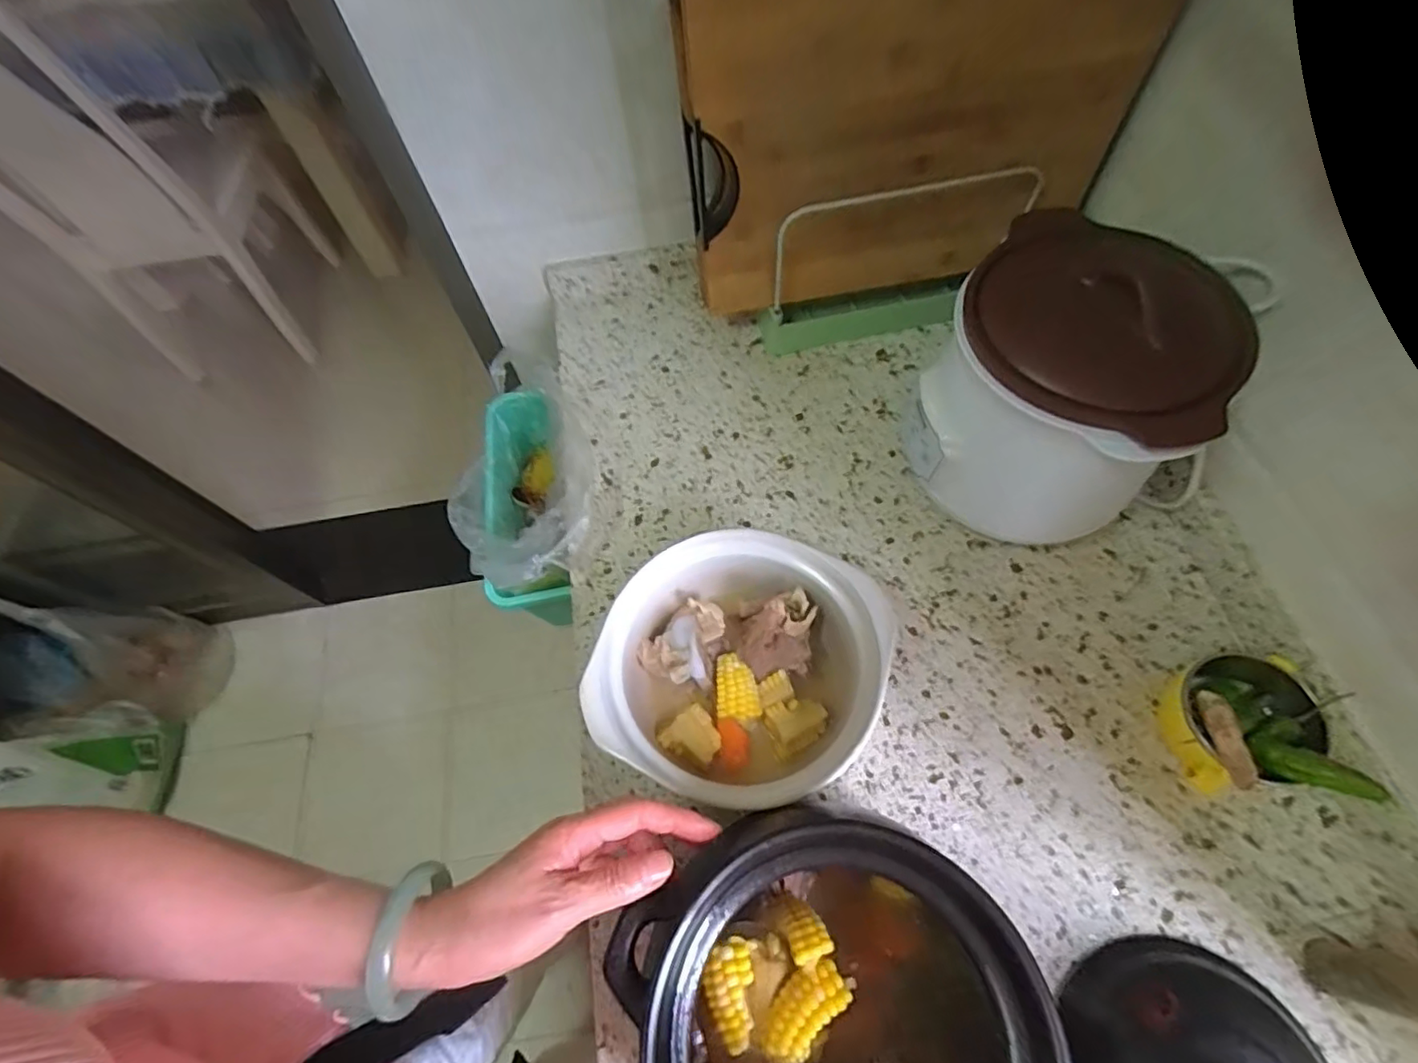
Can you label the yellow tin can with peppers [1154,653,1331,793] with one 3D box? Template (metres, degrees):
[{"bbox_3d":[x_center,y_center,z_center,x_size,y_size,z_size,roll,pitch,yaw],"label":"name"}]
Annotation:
[{"bbox_3d":[0.410,0.148,0.470,0.109,0.057,0.097,-4,62,2],"label":"yellow tin can with peppers"}]

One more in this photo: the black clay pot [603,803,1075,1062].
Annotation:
[{"bbox_3d":[0.071,0.282,0.352,0.197,0.145,0.191,-21,63,-7],"label":"black clay pot"}]

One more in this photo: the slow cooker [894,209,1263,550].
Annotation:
[{"bbox_3d":[0.285,-0.115,0.500,0.188,0.193,0.163,32,69,18],"label":"slow cooker"}]

